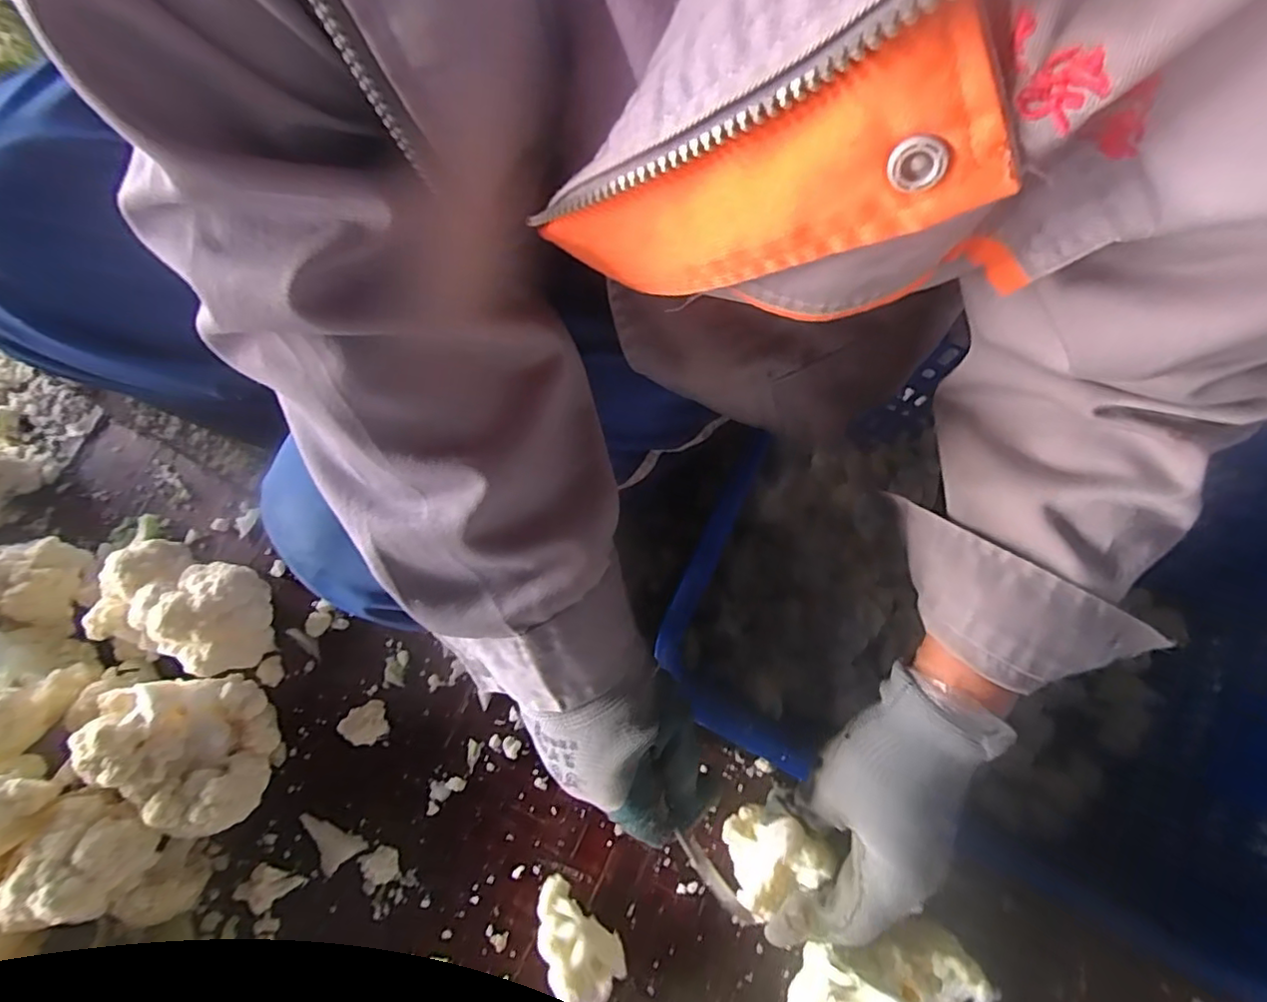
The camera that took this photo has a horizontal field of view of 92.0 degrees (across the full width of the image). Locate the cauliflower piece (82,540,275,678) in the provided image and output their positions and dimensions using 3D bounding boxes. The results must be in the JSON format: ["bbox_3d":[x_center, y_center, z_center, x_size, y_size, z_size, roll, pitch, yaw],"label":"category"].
[{"bbox_3d":[-0.273,0.066,0.376,0.095,0.065,0.069,16,79,5],"label":"cauliflower piece"}]

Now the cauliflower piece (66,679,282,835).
[{"bbox_3d":[-0.258,0.145,0.353,0.080,0.077,0.082,-5,78,0],"label":"cauliflower piece"}]

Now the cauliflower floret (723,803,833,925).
[{"bbox_3d":[0.077,0.198,0.338,0.053,0.044,0.048,-32,77,-7],"label":"cauliflower floret"}]

